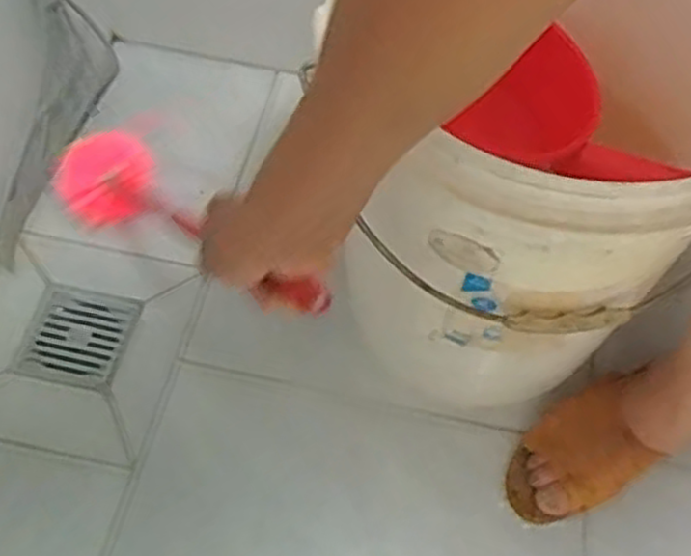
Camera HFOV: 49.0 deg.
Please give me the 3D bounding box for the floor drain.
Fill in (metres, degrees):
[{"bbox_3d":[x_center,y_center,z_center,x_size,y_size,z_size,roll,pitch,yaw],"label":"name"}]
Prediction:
[{"bbox_3d":[-0.265,0.056,0.749,0.094,0.006,0.097,14,61,-1],"label":"floor drain"}]

